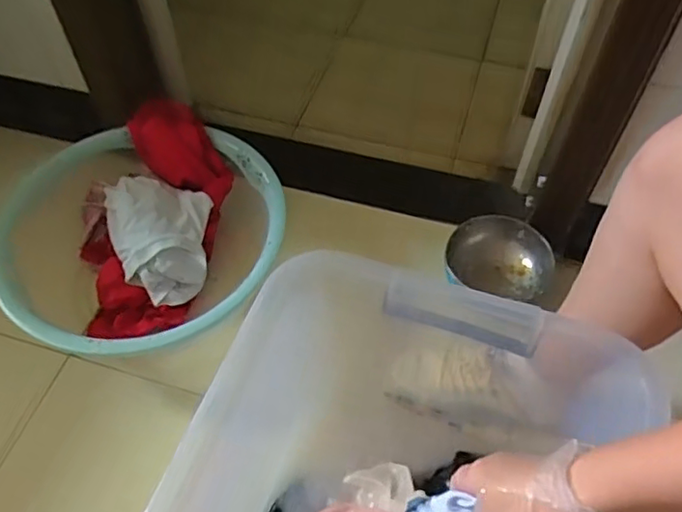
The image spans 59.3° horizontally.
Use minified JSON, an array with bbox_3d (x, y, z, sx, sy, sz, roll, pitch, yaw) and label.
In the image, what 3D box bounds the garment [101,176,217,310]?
[{"bbox_3d":[-0.247,-0.029,0.847,0.143,0.089,0.167,-18,56,-13],"label":"garment"}]

